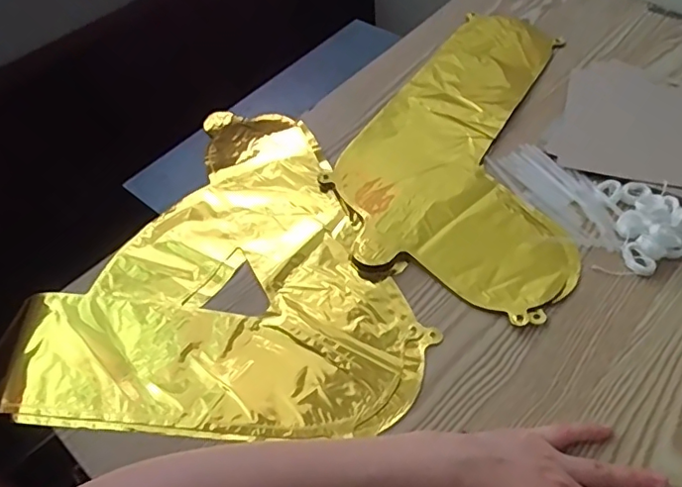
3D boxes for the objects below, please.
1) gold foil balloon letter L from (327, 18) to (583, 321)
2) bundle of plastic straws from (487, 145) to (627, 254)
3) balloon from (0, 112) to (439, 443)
[{"bbox_3d":[0.153,-0.115,0.585,0.240,0.009,0.396,21,57,20],"label":"gold foil balloon letter L"},{"bbox_3d":[0.206,-0.045,0.529,0.061,0.009,0.143,-27,55,-15],"label":"bundle of plastic straws"},{"bbox_3d":[-0.096,0.002,0.525,0.335,0.017,0.351,3,53,7],"label":"balloon"}]

